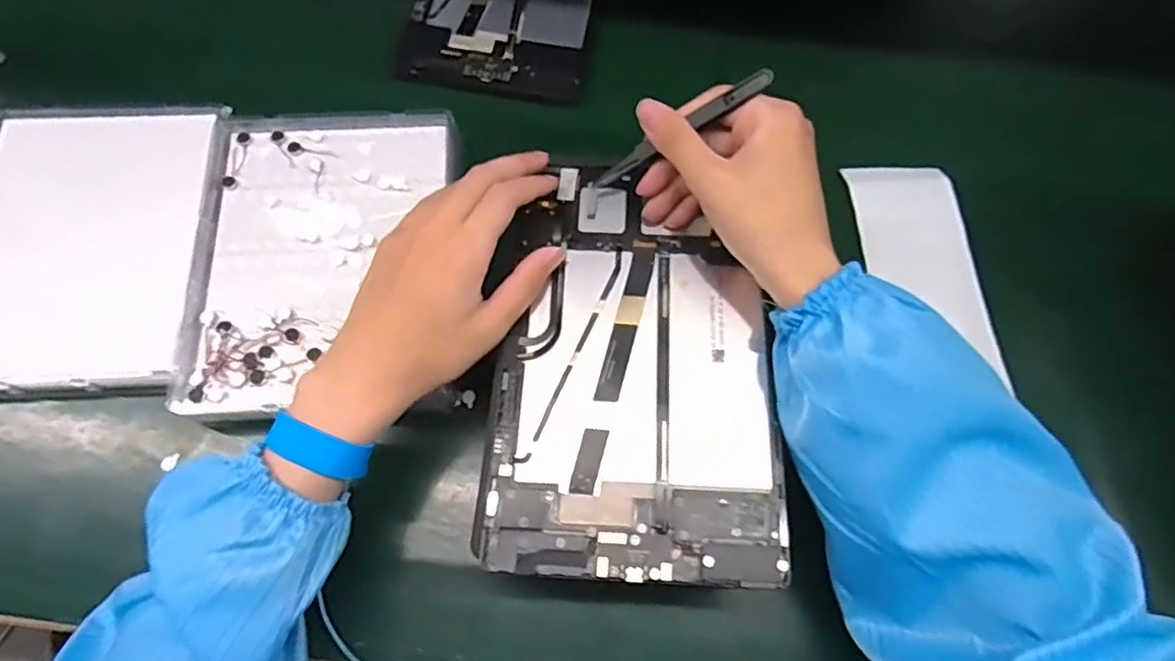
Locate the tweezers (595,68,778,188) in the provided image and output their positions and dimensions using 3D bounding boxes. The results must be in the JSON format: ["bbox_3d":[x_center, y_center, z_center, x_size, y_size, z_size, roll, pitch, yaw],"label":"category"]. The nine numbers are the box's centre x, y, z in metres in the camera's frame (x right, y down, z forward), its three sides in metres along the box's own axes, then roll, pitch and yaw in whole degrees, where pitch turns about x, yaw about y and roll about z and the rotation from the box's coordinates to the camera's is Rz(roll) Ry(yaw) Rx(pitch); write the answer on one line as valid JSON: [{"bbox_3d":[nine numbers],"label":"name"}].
[{"bbox_3d":[0.050,-0.110,0.357,0.114,0.012,0.009,-27,69,23],"label":"tweezers"}]

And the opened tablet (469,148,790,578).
[{"bbox_3d":[0.024,0.012,0.355,0.152,0.012,0.233,1,69,-1],"label":"opened tablet"}]

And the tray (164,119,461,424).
[{"bbox_3d":[-0.179,-0.050,0.438,0.158,0.029,0.218,0,69,-1],"label":"tray"}]

